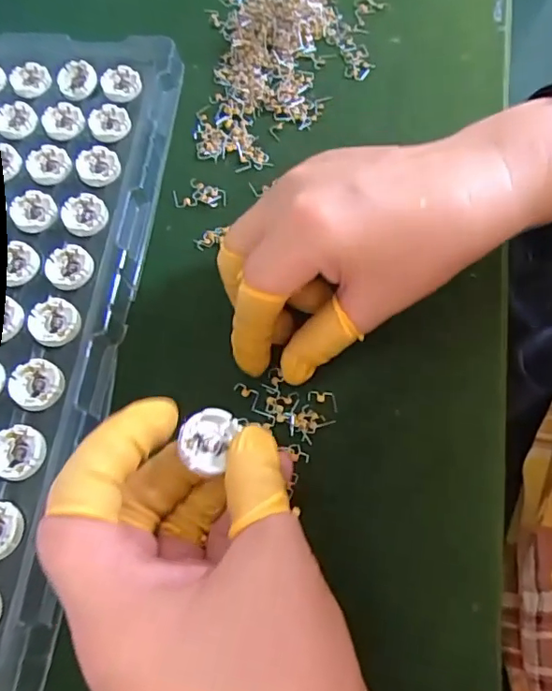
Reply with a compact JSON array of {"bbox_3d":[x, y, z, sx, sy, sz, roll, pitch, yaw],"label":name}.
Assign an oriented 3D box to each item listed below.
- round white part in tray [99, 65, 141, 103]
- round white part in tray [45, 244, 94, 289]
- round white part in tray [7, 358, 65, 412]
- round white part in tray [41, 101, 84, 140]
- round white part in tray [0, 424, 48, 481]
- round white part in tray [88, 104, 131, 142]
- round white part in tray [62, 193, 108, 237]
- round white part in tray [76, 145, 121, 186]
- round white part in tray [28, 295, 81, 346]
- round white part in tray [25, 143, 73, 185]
[{"bbox_3d":[-0.092,-0.156,0.322,0.023,0.004,0.027,-15,66,-2],"label":"round white part in tray"},{"bbox_3d":[-0.104,-0.040,0.272,0.024,0.004,0.022,-2,66,4],"label":"round white part in tray"},{"bbox_3d":[-0.109,0.017,0.248,0.025,0.004,0.023,-2,66,4],"label":"round white part in tray"},{"bbox_3d":[-0.123,-0.130,0.314,0.022,0.004,0.026,-14,66,-1],"label":"round white part in tray"},{"bbox_3d":[-0.112,0.046,0.236,0.024,0.004,0.023,-2,66,4],"label":"round white part in tray"},{"bbox_3d":[-0.095,-0.127,0.311,0.023,0.004,0.025,-2,66,4],"label":"round white part in tray"},{"bbox_3d":[-0.100,-0.069,0.285,0.023,0.004,0.025,-2,66,4],"label":"round white part in tray"},{"bbox_3d":[-0.097,-0.099,0.298,0.022,0.004,0.024,-2,66,4],"label":"round white part in tray"},{"bbox_3d":[-0.106,-0.012,0.260,0.025,0.004,0.023,-2,66,4],"label":"round white part in tray"},{"bbox_3d":[-0.125,-0.100,0.299,0.023,0.004,0.025,-2,66,4],"label":"round white part in tray"}]

